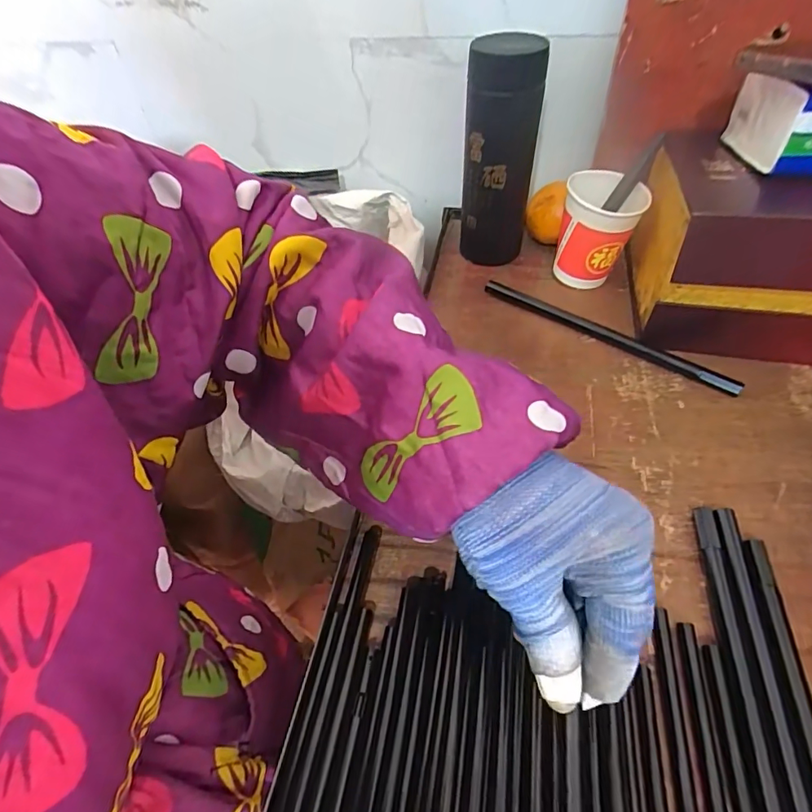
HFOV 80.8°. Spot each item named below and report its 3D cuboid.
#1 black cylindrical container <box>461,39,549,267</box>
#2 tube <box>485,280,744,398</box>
[{"bbox_3d":[0.085,-0.218,0.441,0.064,0.183,0.053,9,51,9],"label":"black cylindrical container"},{"bbox_3d":[0.173,-0.066,0.423,0.227,0.010,0.016,30,57,24],"label":"tube"}]

